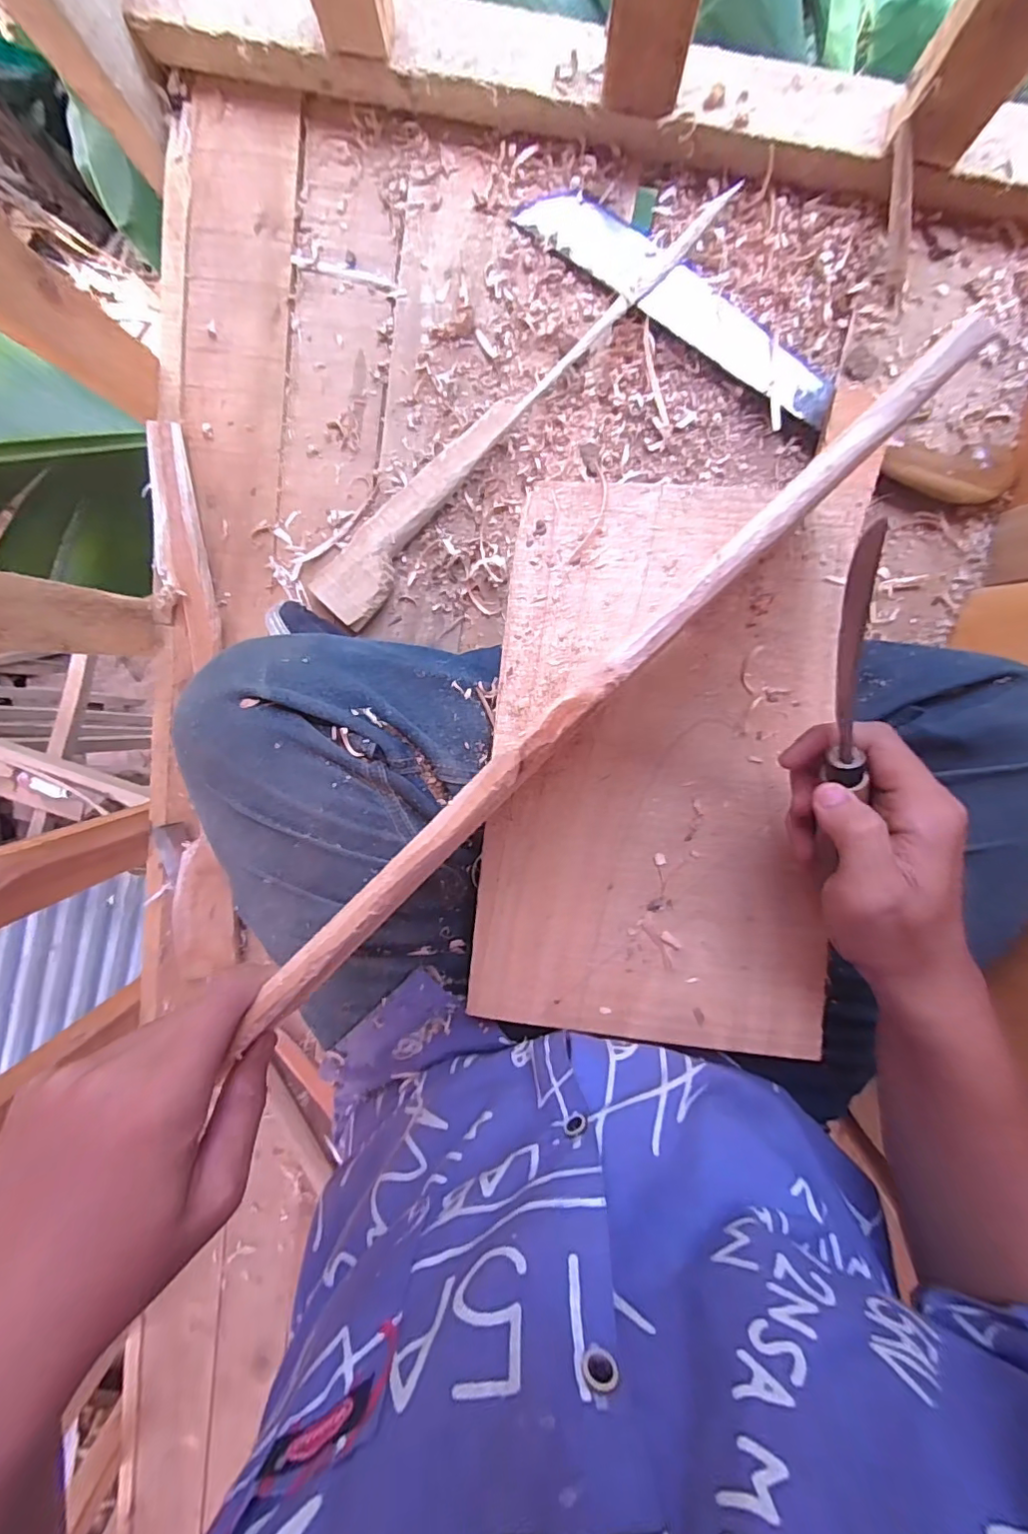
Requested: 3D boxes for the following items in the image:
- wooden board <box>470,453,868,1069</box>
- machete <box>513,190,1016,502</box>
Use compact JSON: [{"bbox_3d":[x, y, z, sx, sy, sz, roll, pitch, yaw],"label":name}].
[{"bbox_3d":[0.088,-0.007,0.330,0.196,0.007,0.323,6,88,5],"label":"wooden board"},{"bbox_3d":[0.198,-0.322,0.437,0.425,0.026,0.065,28,100,-2],"label":"machete"}]

